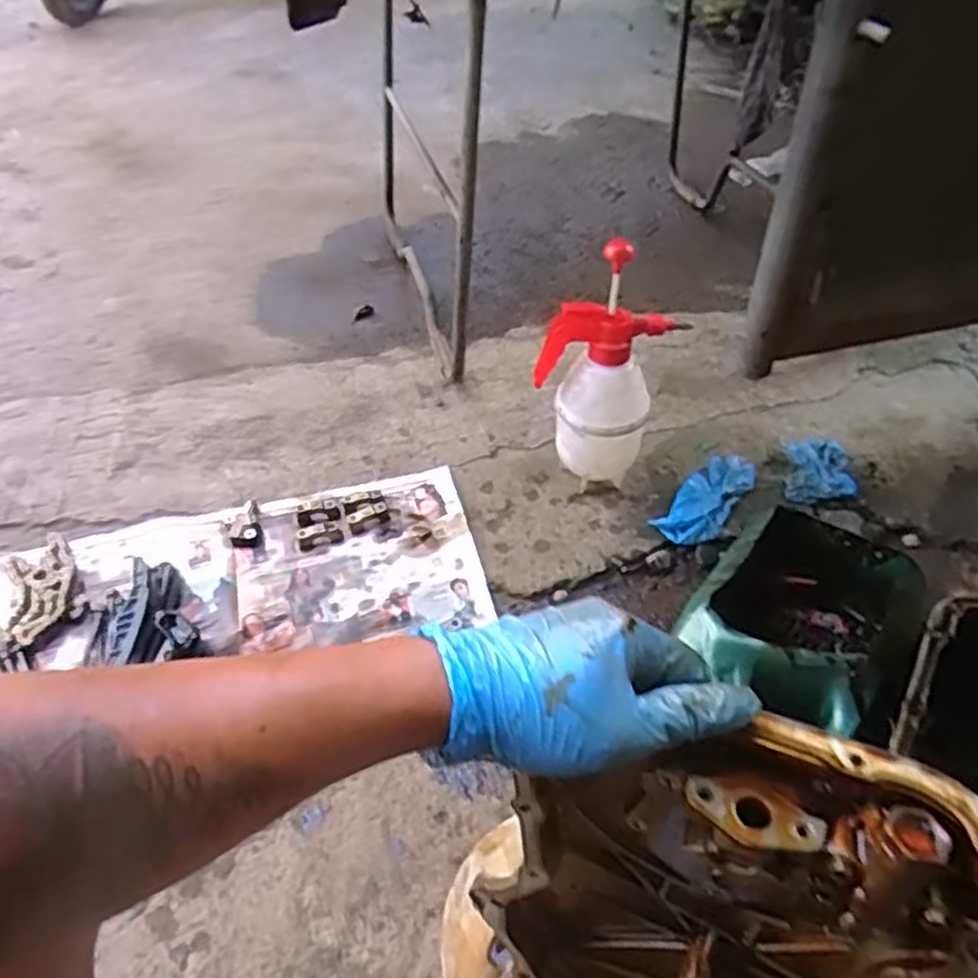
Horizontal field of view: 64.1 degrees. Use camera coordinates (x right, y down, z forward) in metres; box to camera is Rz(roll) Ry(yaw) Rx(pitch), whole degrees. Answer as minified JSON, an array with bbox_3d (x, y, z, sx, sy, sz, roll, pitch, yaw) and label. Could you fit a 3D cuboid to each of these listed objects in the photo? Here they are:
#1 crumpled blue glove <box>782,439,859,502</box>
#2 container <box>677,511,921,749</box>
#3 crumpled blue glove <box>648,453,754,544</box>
[{"bbox_3d":[0.438,-0.026,1.046,0.086,0.021,0.106,3,46,5],"label":"crumpled blue glove"},{"bbox_3d":[0.327,0.150,0.827,0.190,0.158,0.205,24,50,23],"label":"container"},{"bbox_3d":[0.286,0.013,1.013,0.070,0.025,0.165,33,56,30],"label":"crumpled blue glove"}]

